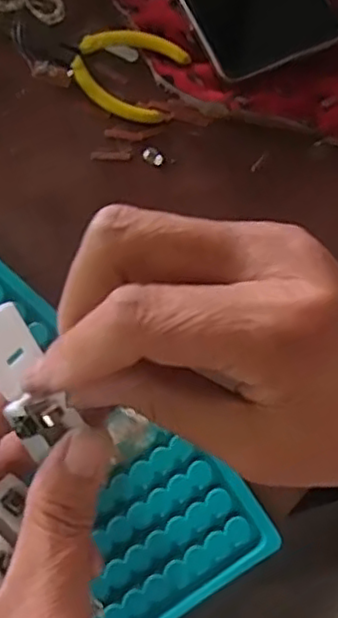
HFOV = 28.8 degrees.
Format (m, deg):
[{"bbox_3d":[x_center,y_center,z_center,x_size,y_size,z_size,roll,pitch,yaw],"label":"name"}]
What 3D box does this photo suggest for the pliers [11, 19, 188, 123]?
[{"bbox_3d":[-0.045,-0.143,0.378,0.104,0.010,0.047,21,77,7],"label":"pliers"}]

